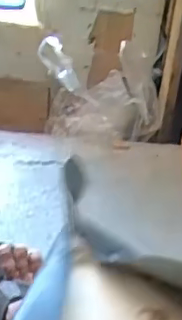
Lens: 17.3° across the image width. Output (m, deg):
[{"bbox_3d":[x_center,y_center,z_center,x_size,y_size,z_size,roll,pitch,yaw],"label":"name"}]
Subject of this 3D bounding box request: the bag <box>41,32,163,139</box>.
[{"bbox_3d":[0.017,-0.137,1.242,0.255,0.192,0.087,13,36,9],"label":"bag"}]

